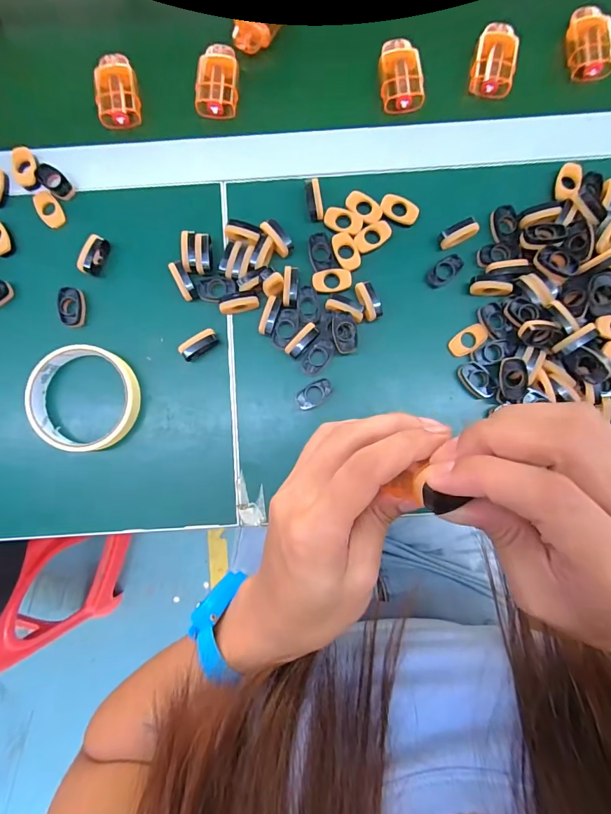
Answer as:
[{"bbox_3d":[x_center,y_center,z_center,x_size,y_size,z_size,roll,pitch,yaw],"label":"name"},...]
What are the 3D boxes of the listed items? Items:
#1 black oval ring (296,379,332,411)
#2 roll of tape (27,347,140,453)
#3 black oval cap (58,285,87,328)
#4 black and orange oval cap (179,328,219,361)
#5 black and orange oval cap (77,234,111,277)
[{"bbox_3d":[0.008,-0.011,0.337,0.033,0.008,0.017,-31,86,0],"label":"black oval ring"},{"bbox_3d":[-0.181,-0.007,0.334,0.084,0.023,0.085,0,87,2],"label":"roll of tape"},{"bbox_3d":[-0.197,-0.084,0.341,0.018,0.012,0.032,2,87,2],"label":"black oval cap"},{"bbox_3d":[-0.088,-0.051,0.336,0.031,0.018,0.013,-37,86,0],"label":"black and orange oval cap"},{"bbox_3d":[-0.177,-0.127,0.338,0.012,0.018,0.031,21,88,3],"label":"black and orange oval cap"}]

